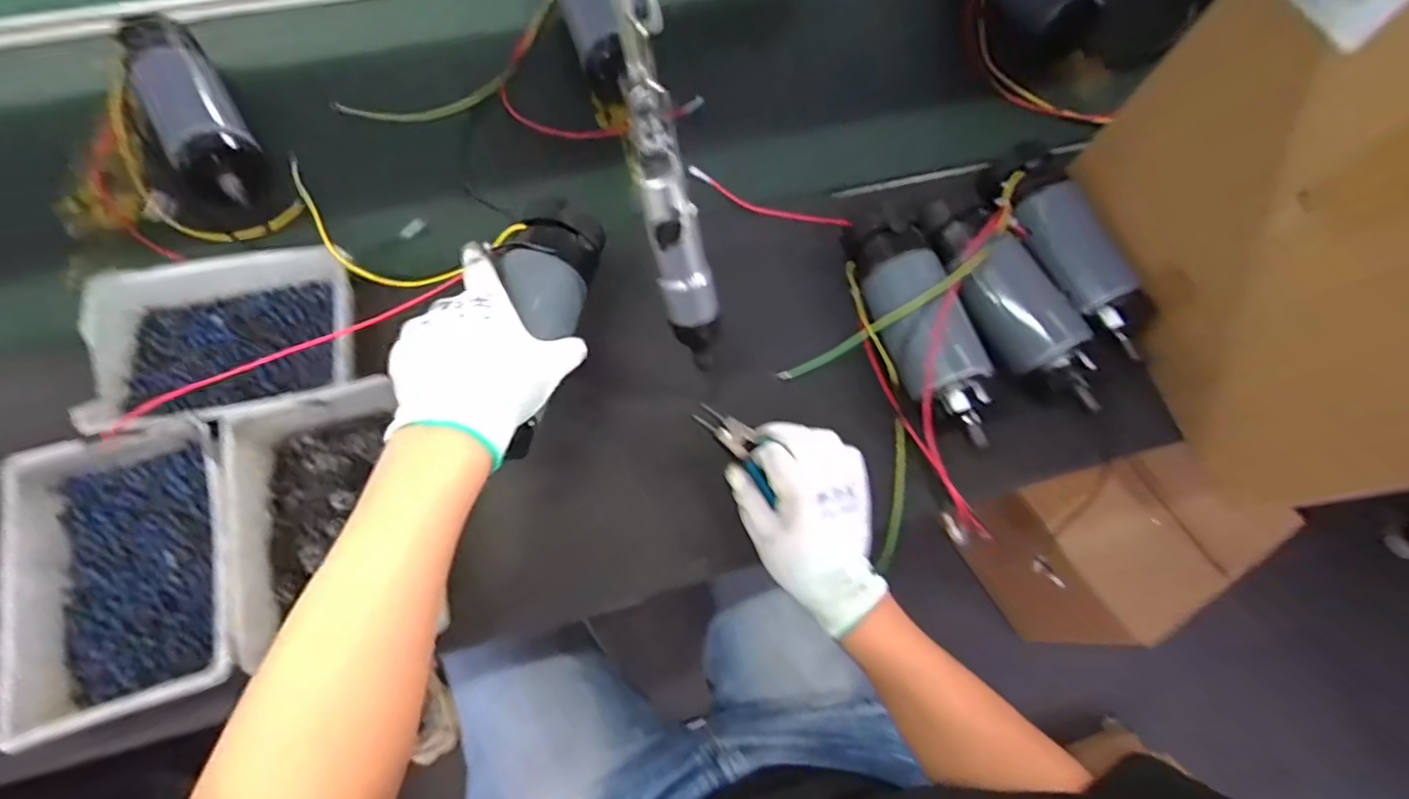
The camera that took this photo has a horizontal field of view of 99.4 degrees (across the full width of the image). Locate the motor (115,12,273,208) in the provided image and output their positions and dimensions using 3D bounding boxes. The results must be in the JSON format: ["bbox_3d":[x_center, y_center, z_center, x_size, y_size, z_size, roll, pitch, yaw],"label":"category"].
[{"bbox_3d":[-0.520,-0.295,0.607,0.074,0.062,0.253,-33,74,-14],"label":"motor"}]

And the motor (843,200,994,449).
[{"bbox_3d":[0.199,-0.069,0.551,0.067,0.059,0.233,-17,71,-9],"label":"motor"}]

